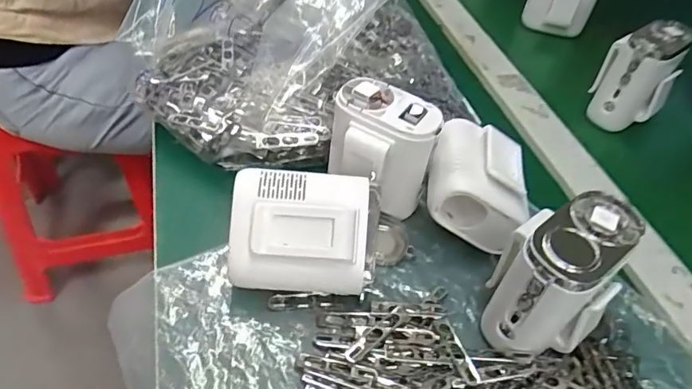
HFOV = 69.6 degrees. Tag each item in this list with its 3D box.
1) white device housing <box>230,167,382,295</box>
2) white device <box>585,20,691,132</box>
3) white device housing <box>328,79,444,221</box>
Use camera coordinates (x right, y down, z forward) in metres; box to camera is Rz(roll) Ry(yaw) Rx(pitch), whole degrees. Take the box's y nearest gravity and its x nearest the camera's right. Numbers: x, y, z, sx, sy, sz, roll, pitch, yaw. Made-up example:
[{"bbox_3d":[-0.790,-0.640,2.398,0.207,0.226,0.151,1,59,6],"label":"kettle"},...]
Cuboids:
[{"bbox_3d":[-0.024,0.023,0.288,0.081,0.057,0.058,4,47,-3],"label":"white device housing"},{"bbox_3d":[0.253,-0.103,0.434,0.056,0.079,0.057,32,51,22],"label":"white device"},{"bbox_3d":[0.019,-0.028,0.321,0.067,0.079,0.052,36,53,25],"label":"white device housing"}]

